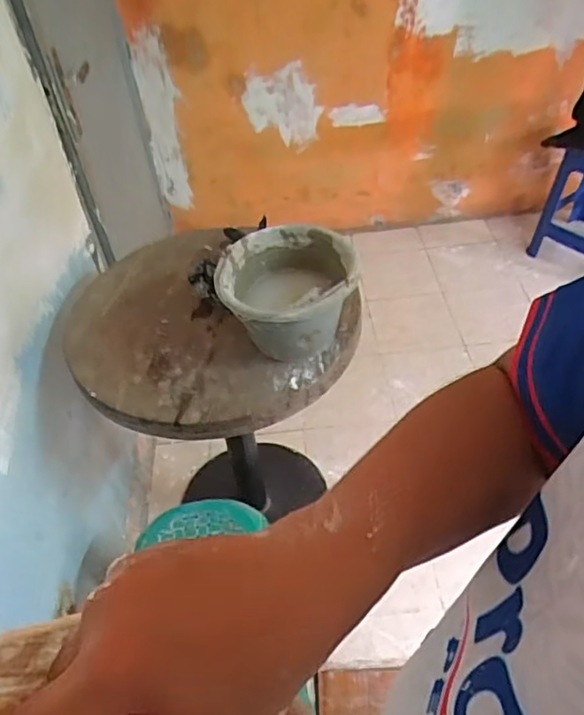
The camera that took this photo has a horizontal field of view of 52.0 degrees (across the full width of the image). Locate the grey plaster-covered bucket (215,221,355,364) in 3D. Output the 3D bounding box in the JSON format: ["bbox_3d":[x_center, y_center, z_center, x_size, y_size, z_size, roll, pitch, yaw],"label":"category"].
[{"bbox_3d":[-0.005,-0.104,1.077,0.225,0.170,0.245,-4,45,4],"label":"grey plaster-covered bucket"}]

